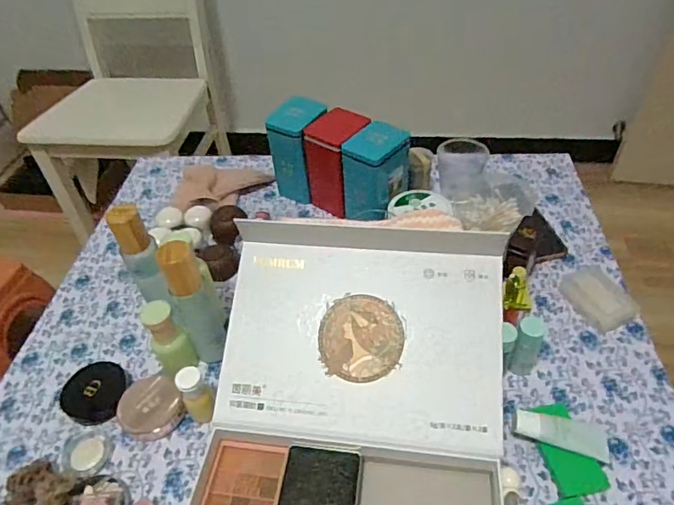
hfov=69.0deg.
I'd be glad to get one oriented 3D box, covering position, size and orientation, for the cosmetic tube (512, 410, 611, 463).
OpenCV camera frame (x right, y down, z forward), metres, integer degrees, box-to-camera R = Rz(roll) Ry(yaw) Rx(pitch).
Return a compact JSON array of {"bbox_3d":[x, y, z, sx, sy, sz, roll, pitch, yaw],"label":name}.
[{"bbox_3d":[0.226,0.182,0.491,0.097,0.016,0.029,16,47,-1],"label":"cosmetic tube"}]

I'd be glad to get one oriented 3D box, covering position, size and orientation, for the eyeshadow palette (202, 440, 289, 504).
[{"bbox_3d":[-0.088,0.225,0.479,0.074,0.017,0.073,3,45,7],"label":"eyeshadow palette"}]

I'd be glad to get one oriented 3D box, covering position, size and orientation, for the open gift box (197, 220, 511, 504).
[{"bbox_3d":[0.014,0.153,0.469,0.286,0.145,0.396,2,45,7],"label":"open gift box"}]

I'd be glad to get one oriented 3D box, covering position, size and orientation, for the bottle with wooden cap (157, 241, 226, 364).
[{"bbox_3d":[-0.156,0.062,0.543,0.048,0.169,0.044,-27,49,-21],"label":"bottle with wooden cap"}]

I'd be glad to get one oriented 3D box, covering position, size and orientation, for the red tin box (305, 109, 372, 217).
[{"bbox_3d":[0.004,-0.138,0.751,0.073,0.139,0.080,26,53,27],"label":"red tin box"}]

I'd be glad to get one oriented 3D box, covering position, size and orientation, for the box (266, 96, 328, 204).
[{"bbox_3d":[-0.058,-0.163,0.782,0.075,0.145,0.080,13,48,16],"label":"box"}]

